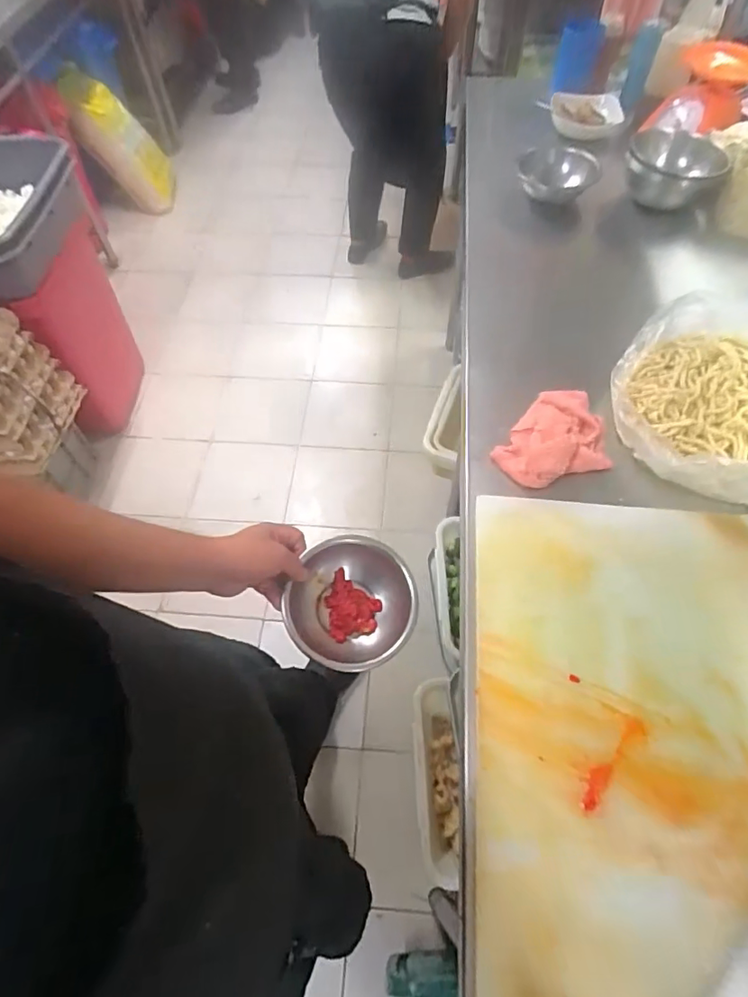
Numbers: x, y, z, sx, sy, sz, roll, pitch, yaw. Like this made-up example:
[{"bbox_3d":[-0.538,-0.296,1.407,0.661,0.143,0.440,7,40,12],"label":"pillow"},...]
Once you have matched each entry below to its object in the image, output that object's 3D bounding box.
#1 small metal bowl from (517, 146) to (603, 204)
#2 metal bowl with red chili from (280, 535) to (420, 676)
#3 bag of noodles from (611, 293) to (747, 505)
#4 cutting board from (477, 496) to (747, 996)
[{"bbox_3d":[0.362,-0.647,1.032,0.149,0.054,0.154,5,58,5],"label":"small metal bowl"},{"bbox_3d":[-0.025,0.130,0.625,0.144,0.058,0.157,0,58,0],"label":"metal bowl with red chili"},{"bbox_3d":[0.452,-0.127,0.667,0.273,0.074,0.271,25,62,16],"label":"bag of noodles"},{"bbox_3d":[0.271,0.214,0.497,0.331,0.035,0.478,5,58,3],"label":"cutting board"}]

